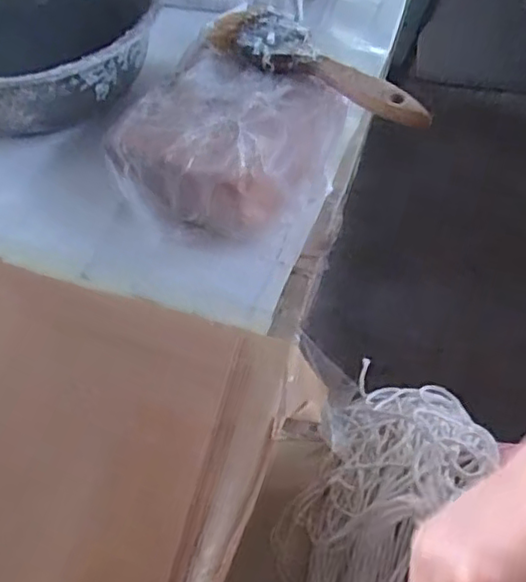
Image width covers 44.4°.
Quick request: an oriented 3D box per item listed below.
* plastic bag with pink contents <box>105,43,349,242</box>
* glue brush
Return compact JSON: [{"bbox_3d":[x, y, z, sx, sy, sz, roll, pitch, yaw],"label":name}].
[{"bbox_3d":[-0.023,-0.101,0.445,0.135,0.056,0.132,23,59,13],"label":"plastic bag with pink contents"},{"bbox_3d":[0.039,-0.154,0.439,0.173,0.024,0.042,37,63,20],"label":"glue brush"}]

